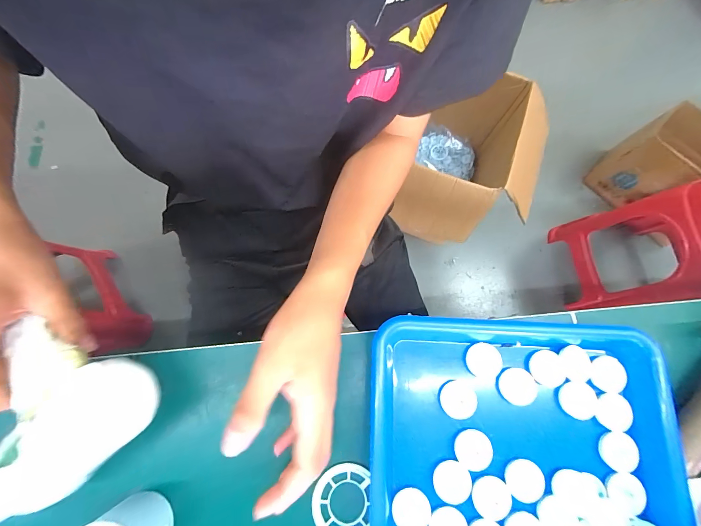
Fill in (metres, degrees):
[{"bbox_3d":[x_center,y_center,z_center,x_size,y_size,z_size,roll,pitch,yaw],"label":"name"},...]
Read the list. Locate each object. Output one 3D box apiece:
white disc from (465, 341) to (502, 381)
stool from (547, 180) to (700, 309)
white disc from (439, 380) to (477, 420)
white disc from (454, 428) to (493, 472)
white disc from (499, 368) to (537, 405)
[{"bbox_3d":[0.126,0.092,0.282,0.030,0.004,0.033,-1,72,2],"label":"white disc"},{"bbox_3d":[0.878,-0.044,0.848,0.275,0.446,0.322,5,76,-2],"label":"stool"},{"bbox_3d":[0.098,0.125,0.274,0.031,0.004,0.032,-1,72,2],"label":"white disc"},{"bbox_3d":[0.107,0.163,0.262,0.032,0.004,0.030,-1,72,2],"label":"white disc"},{"bbox_3d":[0.154,0.113,0.275,0.030,0.004,0.032,-1,72,2],"label":"white disc"}]

